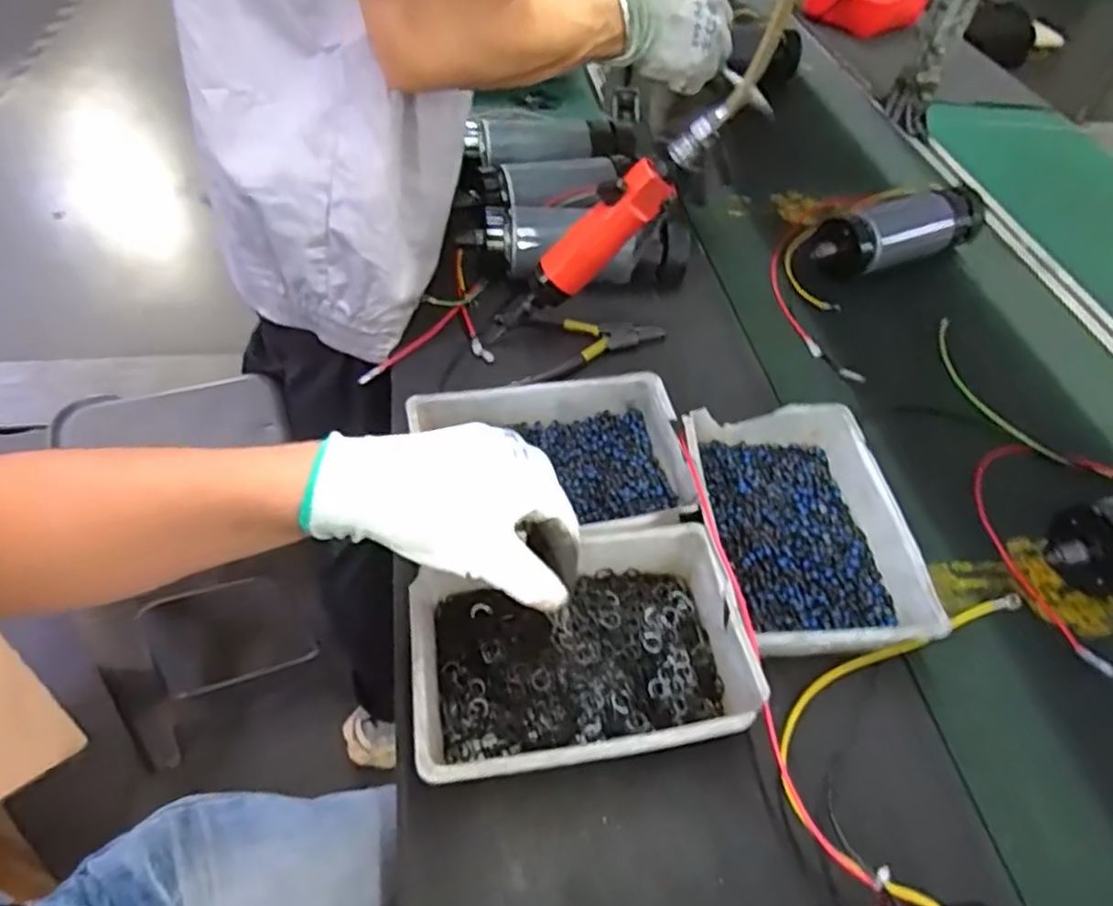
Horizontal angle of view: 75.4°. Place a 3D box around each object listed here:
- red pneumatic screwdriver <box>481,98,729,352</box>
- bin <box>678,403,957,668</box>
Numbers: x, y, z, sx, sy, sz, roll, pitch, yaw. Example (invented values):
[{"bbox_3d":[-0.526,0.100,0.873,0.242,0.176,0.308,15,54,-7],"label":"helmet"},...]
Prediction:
[{"bbox_3d":[0.033,-0.181,0.602,0.045,0.281,0.042,26,41,-34],"label":"red pneumatic screwdriver"},{"bbox_3d":[0.181,0.054,0.534,0.141,0.050,0.206,-3,51,-7],"label":"bin"}]

